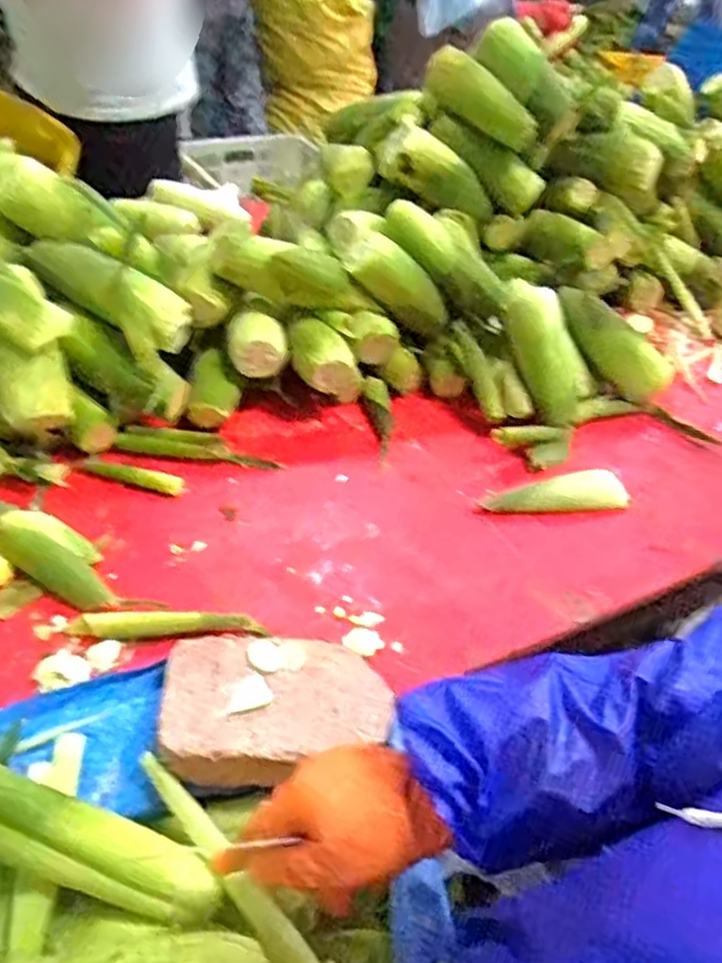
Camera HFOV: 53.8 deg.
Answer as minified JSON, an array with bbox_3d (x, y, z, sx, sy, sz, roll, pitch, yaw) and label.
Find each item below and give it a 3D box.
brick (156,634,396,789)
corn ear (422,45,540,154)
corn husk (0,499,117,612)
[{"bbox_3d":[-0.070,0.192,0.588,0.176,0.060,0.112,3,42,-5],"label":"brick"},{"bbox_3d":[0.163,-0.533,1.002,0.187,0.080,0.069,37,47,2],"label":"corn ear"},{"bbox_3d":[-0.315,0.057,0.703,0.213,0.034,0.068,26,45,19],"label":"corn husk"}]

